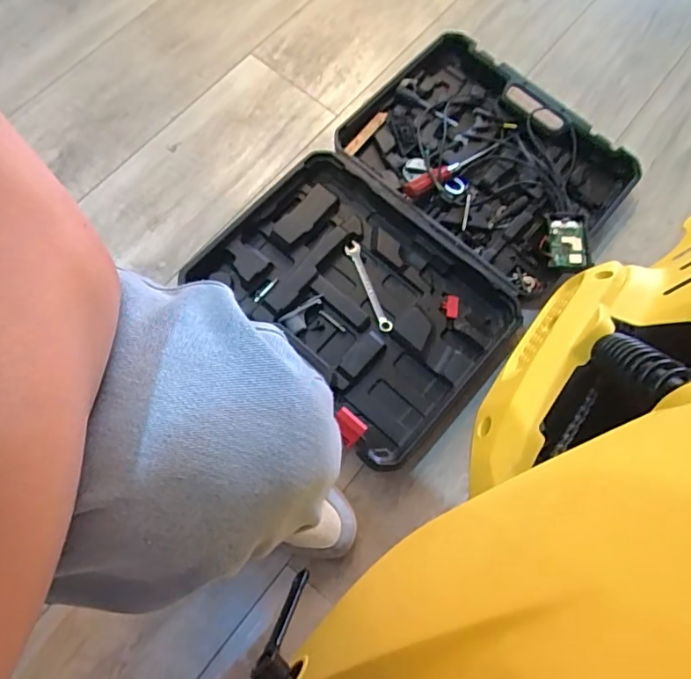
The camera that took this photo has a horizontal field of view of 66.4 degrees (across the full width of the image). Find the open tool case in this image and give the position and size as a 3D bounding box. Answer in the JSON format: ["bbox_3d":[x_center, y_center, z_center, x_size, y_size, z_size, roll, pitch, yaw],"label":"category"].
[{"bbox_3d":[0.122,-0.181,0.832,0.430,0.059,0.637,40,76,10],"label":"open tool case"}]

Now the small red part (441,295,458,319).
[{"bbox_3d":[0.160,-0.050,0.812,0.026,0.009,0.041,10,73,1],"label":"small red part"}]

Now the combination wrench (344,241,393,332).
[{"bbox_3d":[0.034,-0.081,0.813,0.025,0.012,0.156,-19,75,-8],"label":"combination wrench"}]

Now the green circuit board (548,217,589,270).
[{"bbox_3d":[0.339,-0.144,0.801,0.056,0.014,0.091,7,67,10],"label":"green circuit board"}]

